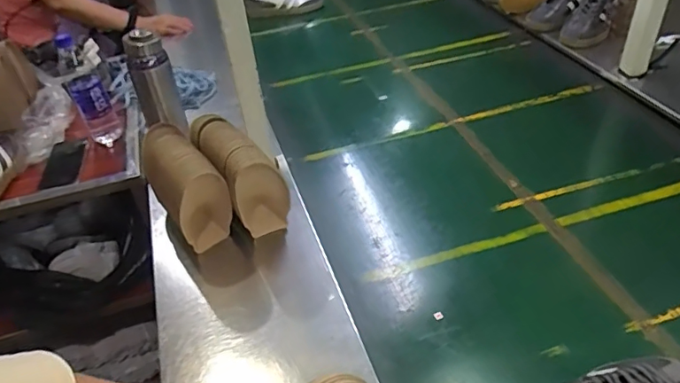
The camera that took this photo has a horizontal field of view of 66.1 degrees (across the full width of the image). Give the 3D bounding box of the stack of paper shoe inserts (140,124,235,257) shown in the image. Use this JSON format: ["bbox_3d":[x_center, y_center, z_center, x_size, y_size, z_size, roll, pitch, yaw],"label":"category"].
[{"bbox_3d":[-0.255,-0.010,0.859,0.085,0.151,0.203,-27,44,-23],"label":"stack of paper shoe inserts"}]

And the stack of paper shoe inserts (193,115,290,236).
[{"bbox_3d":[-0.165,-0.029,0.867,0.094,0.152,0.168,-25,43,-21],"label":"stack of paper shoe inserts"}]

